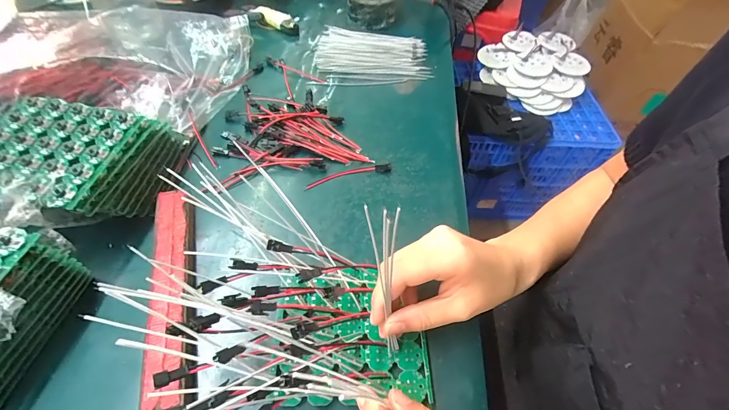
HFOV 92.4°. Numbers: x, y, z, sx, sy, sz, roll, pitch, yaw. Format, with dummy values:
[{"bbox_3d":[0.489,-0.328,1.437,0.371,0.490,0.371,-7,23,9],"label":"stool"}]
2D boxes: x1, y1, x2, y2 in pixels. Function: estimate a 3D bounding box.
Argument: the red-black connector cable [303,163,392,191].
[{"bbox_3d":[-0.018,-0.034,0.387,0.100,0.007,0.015,-14,55,-15],"label":"red-black connector cable"}]

